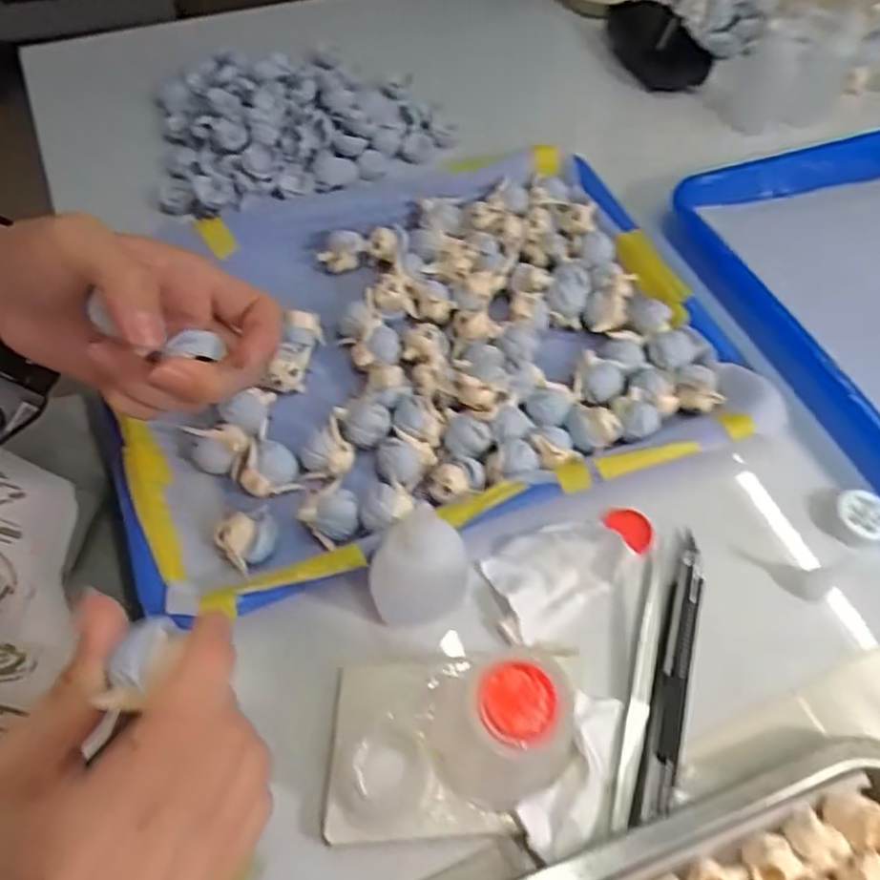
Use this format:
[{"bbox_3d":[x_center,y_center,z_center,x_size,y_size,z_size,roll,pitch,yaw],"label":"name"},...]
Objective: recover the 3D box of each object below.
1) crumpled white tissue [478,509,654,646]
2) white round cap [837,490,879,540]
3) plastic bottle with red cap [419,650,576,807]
[{"bbox_3d":[0.067,0.056,0.339,0.089,0.020,0.047,-26,62,-18],"label":"crumpled white tissue"},{"bbox_3d":[0.223,0.040,0.362,0.022,0.012,0.029,-34,64,-22],"label":"white round cap"},{"bbox_3d":[0.025,0.112,0.265,0.047,0.059,0.050,1,57,-2],"label":"plastic bottle with red cap"}]

